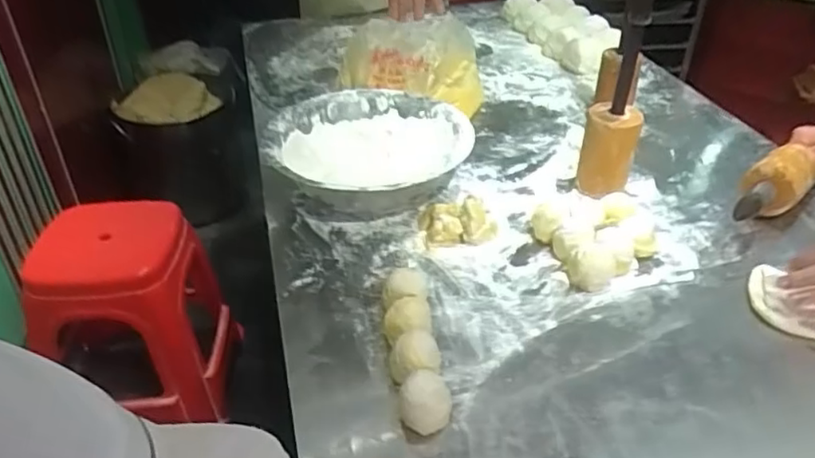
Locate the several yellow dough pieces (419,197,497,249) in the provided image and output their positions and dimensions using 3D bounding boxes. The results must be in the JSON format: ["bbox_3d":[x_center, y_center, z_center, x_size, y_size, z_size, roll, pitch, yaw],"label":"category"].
[{"bbox_3d":[0.064,-0.012,0.801,0.087,0.047,0.060,-5,36,-6],"label":"several yellow dough pieces"}]

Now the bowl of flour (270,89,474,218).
[{"bbox_3d":[-0.053,-0.105,0.897,0.271,0.087,0.273,1,36,-1],"label":"bowl of flour"}]

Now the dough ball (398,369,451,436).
[{"bbox_3d":[0.016,0.156,0.568,0.046,0.052,0.038,1,36,3],"label":"dough ball"}]

